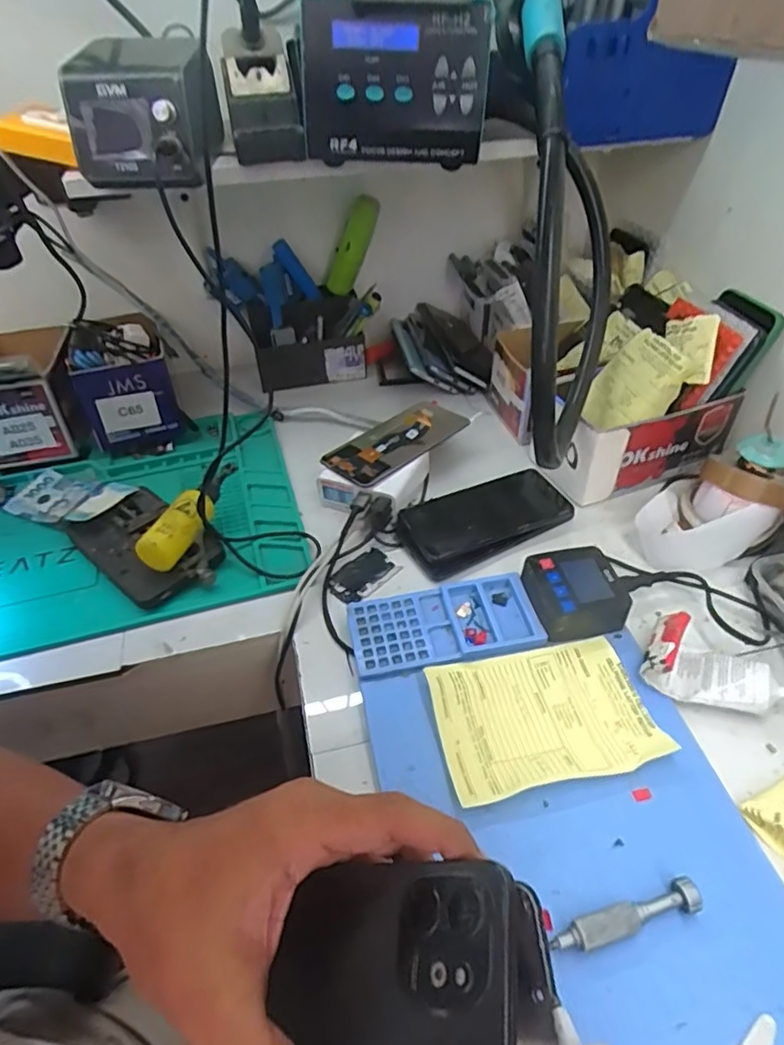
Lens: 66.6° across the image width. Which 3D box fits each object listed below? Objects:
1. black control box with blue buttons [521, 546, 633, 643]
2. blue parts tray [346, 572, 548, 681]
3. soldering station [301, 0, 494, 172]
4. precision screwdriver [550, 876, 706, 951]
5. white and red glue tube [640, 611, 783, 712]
[{"bbox_3d":[0.148,0.057,0.486,0.074,0.028,0.073,-6,45,-8],"label":"black control box with blue buttons"},{"bbox_3d":[0.043,0.080,0.476,0.147,0.008,0.071,-9,45,-10],"label":"blue parts tray"},{"bbox_3d":[-0.004,-0.384,0.511,0.154,0.112,0.126,-7,43,-5],"label":"soldering station"},{"bbox_3d":[0.130,0.221,0.332,0.088,0.016,0.017,-10,46,-12],"label":"precision screwdriver"},{"bbox_3d":[0.238,0.112,0.435,0.099,0.032,0.056,27,50,24],"label":"white and red glue tube"}]

